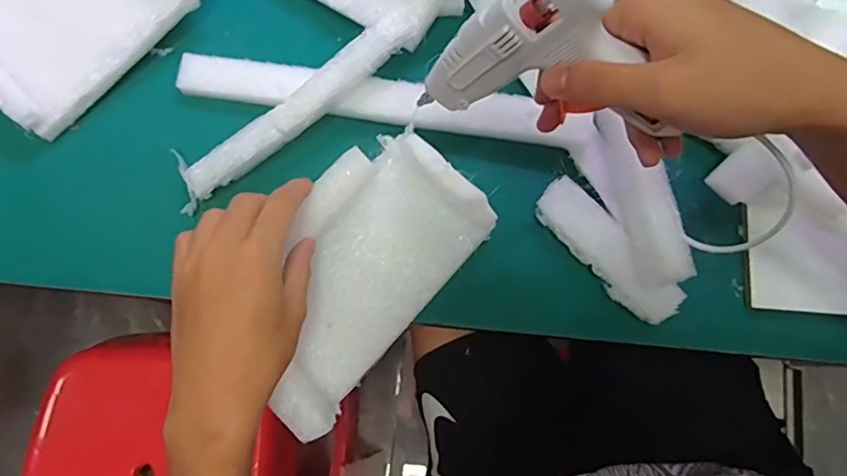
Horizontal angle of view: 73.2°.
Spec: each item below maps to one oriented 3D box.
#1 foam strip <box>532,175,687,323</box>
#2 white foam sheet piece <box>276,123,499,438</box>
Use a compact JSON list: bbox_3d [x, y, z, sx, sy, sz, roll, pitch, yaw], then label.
[{"bbox_3d":[0.135,0.009,0.417,0.036,0.014,0.123,-41,81,-8],"label":"foam strip"},{"bbox_3d":[-0.046,0.024,0.392,0.102,0.051,0.194,38,80,8],"label":"white foam sheet piece"}]

